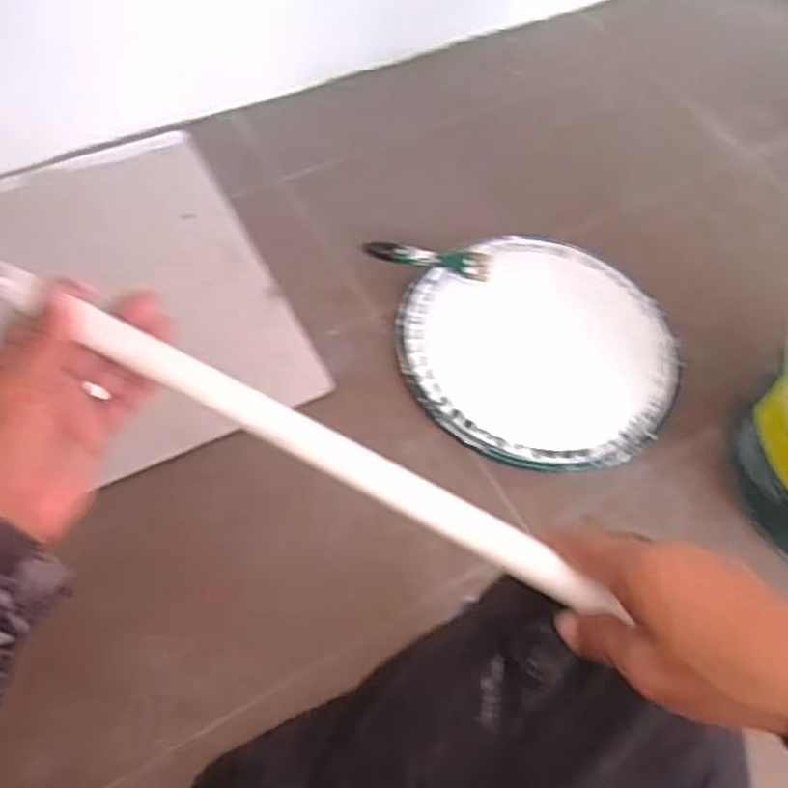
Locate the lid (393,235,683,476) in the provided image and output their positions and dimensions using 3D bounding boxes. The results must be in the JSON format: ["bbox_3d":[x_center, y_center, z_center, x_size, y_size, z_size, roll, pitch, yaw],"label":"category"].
[{"bbox_3d":[0.170,-0.056,0.819,0.301,0.011,0.298,2,59,-3],"label":"lid"}]

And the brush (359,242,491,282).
[{"bbox_3d":[0.041,-0.162,0.845,0.146,0.011,0.037,12,59,2],"label":"brush"}]

